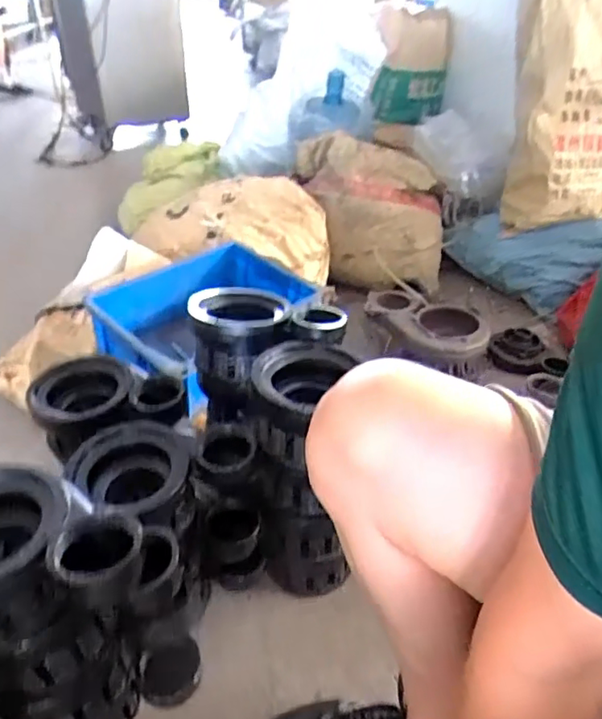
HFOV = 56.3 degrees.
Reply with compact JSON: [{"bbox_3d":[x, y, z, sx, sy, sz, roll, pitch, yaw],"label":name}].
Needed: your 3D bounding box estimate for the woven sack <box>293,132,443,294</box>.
[{"bbox_3d":[0.199,-0.443,1.614,0.369,0.308,0.448,-6,35,-8],"label":"woven sack"}]

